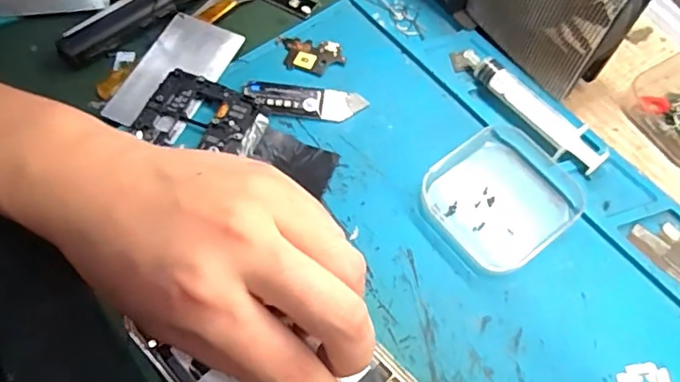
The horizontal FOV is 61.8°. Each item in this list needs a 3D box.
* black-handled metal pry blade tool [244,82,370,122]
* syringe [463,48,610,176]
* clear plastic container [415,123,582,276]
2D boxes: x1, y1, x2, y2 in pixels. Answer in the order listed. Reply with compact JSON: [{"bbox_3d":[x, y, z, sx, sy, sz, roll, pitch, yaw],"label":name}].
[{"bbox_3d":[-0.019,-0.050,0.309,0.064,0.006,0.019,6,63,3],"label":"black-handled metal pry blade tool"},{"bbox_3d":[0.100,-0.044,0.300,0.017,0.014,0.090,-35,68,-16],"label":"syringe"},{"bbox_3d":[0.080,0.002,0.280,0.069,0.012,0.062,-36,68,-17],"label":"clear plastic container"}]

